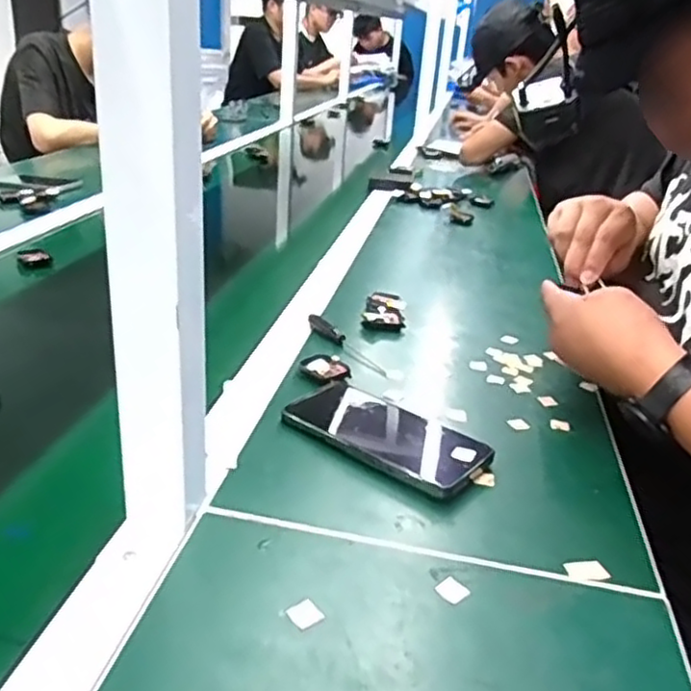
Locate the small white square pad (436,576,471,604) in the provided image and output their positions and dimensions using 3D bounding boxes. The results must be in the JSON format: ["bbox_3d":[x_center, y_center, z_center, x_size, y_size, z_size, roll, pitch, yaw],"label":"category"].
[{"bbox_3d":[0.064,0.147,0.420,0.017,0.004,0.018,-14,31,-34],"label":"small white square pad"}]

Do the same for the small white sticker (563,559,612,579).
[{"bbox_3d":[0.156,0.144,0.449,0.027,0.004,0.015,0,26,-10],"label":"small white sticker"}]

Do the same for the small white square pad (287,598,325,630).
[{"bbox_3d":[-0.022,0.152,0.392,0.017,0.004,0.016,-20,42,-35],"label":"small white square pad"}]

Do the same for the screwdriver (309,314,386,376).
[{"bbox_3d":[-0.001,-0.003,0.722,0.020,0.013,0.132,-13,31,-33],"label":"screwdriver"}]

